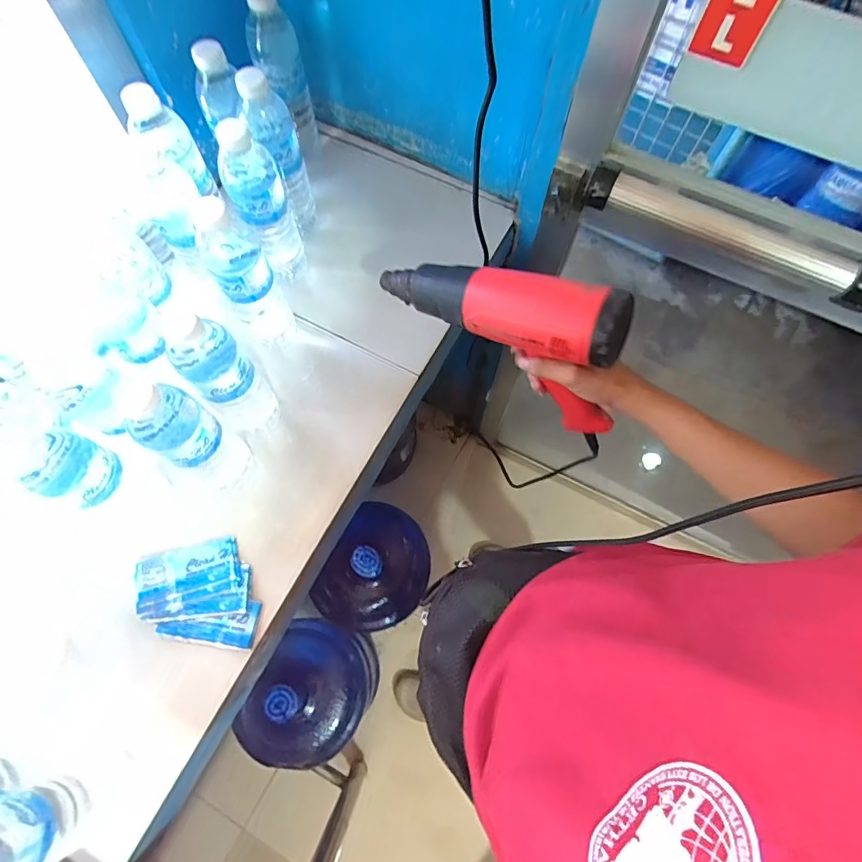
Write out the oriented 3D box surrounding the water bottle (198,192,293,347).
[{"bbox_3d":[-0.201,-0.161,0.559,0.059,0.200,0.057,-20,71,-8],"label":"water bottle"}]

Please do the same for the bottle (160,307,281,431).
[{"bbox_3d":[-0.209,-0.055,0.508,0.058,0.209,0.061,0,70,-1],"label":"bottle"}]

